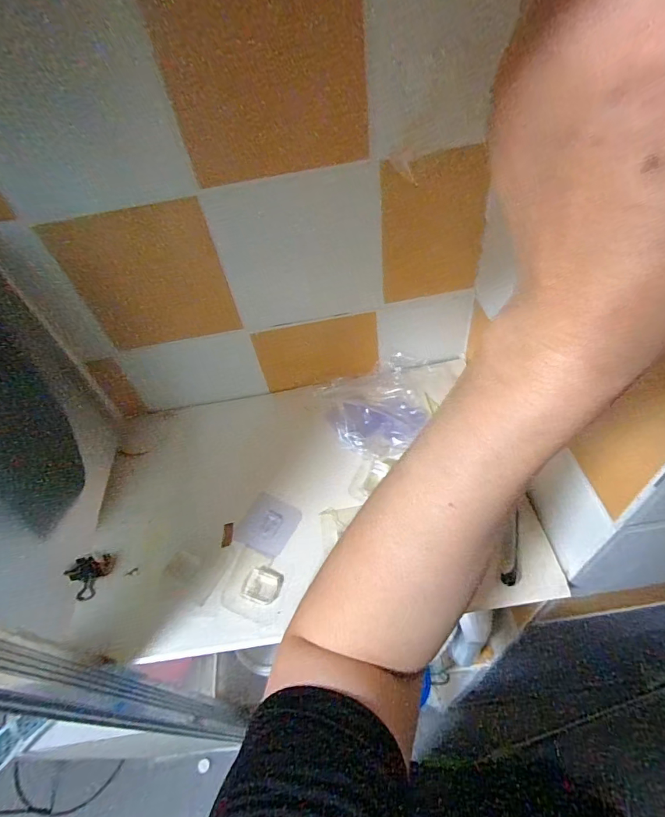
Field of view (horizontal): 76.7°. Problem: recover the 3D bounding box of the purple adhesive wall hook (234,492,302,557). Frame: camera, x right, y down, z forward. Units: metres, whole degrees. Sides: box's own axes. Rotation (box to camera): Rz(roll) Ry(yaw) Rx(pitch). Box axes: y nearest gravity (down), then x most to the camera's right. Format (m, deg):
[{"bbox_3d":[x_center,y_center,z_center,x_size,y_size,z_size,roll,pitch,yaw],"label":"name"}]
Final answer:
[{"bbox_3d":[-0.065,0.118,0.429,0.055,0.006,0.058,18,55,22],"label":"purple adhesive wall hook"}]

